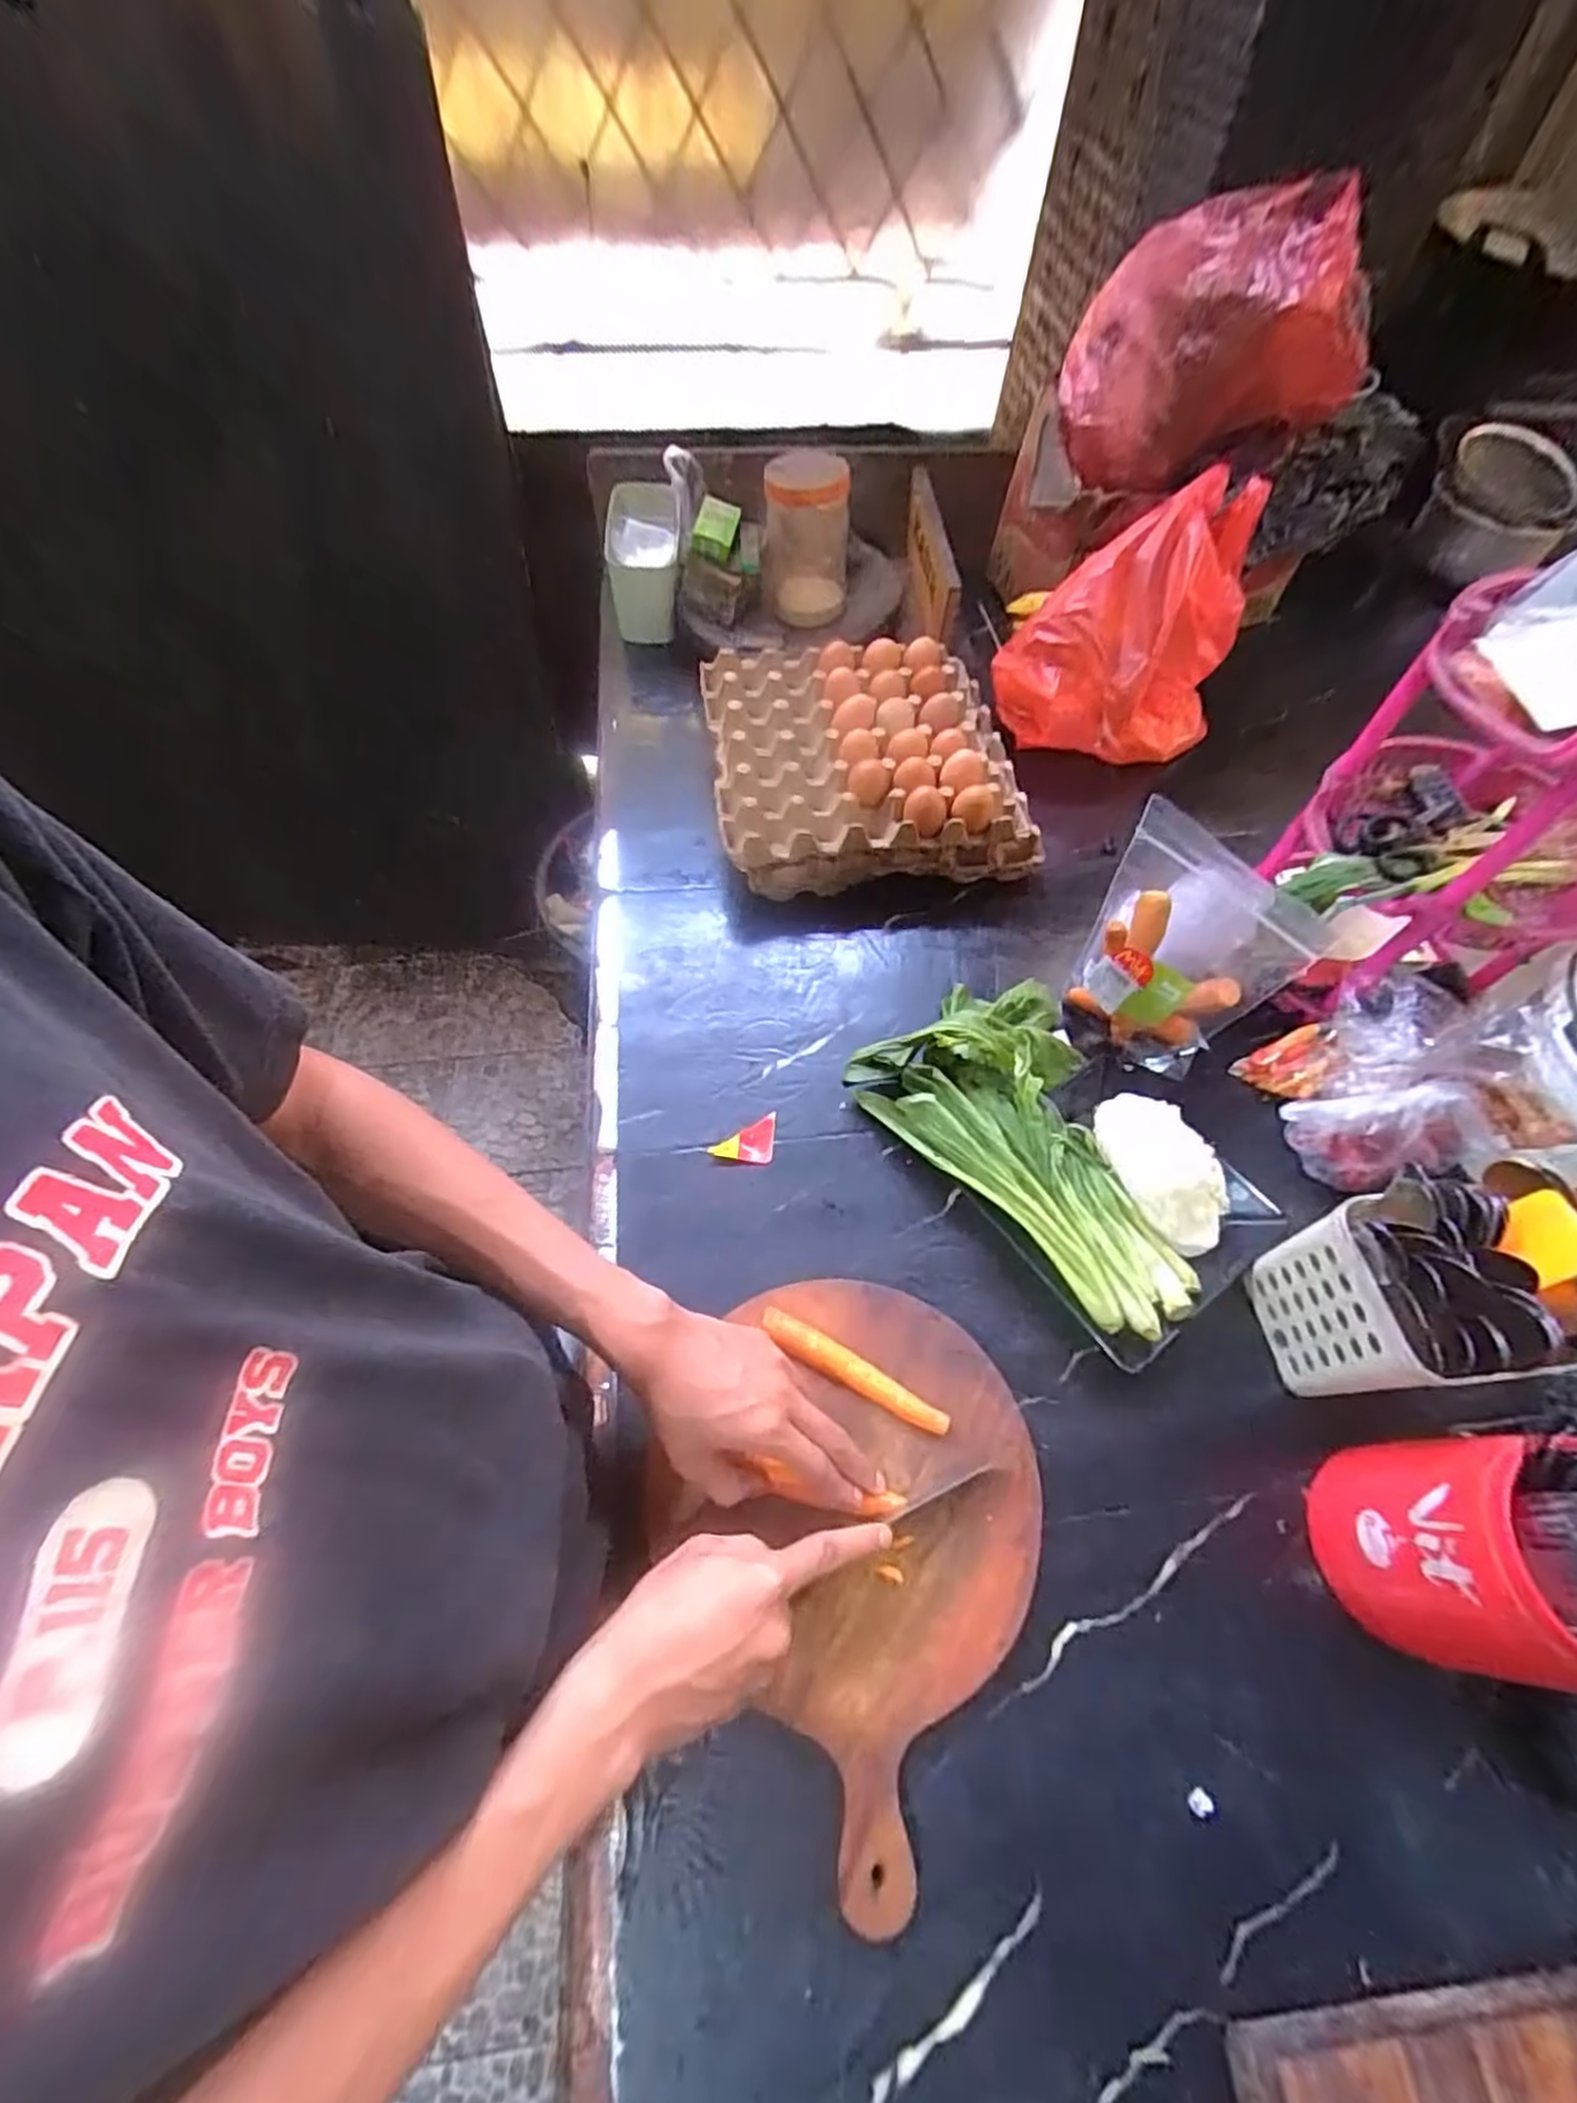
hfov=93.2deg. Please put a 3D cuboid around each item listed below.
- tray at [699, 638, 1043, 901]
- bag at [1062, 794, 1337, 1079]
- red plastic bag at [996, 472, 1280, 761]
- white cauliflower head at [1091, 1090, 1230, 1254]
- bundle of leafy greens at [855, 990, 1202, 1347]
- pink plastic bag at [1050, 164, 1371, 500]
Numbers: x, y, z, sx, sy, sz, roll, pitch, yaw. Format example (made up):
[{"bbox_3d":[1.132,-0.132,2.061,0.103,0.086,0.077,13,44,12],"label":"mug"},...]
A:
[{"bbox_3d":[0.080,-0.316,0.808,0.314,0.097,0.305,-6,60,-4],"label":"tray"},{"bbox_3d":[0.322,-0.072,0.624,0.137,0.218,0.086,16,61,9],"label":"bag"},{"bbox_3d":[0.361,-0.458,0.805,0.229,0.212,0.161,14,61,7],"label":"red plastic bag"},{"bbox_3d":[0.299,0.098,0.606,0.068,0.065,0.130,-16,61,-10],"label":"white cauliflower head"},{"bbox_3d":[0.218,0.065,0.608,0.196,0.074,0.300,-33,65,-18],"label":"bundle of leafy greens"},{"bbox_3d":[0.448,-0.738,0.791,0.274,0.209,0.221,19,61,10],"label":"pink plastic bag"}]

